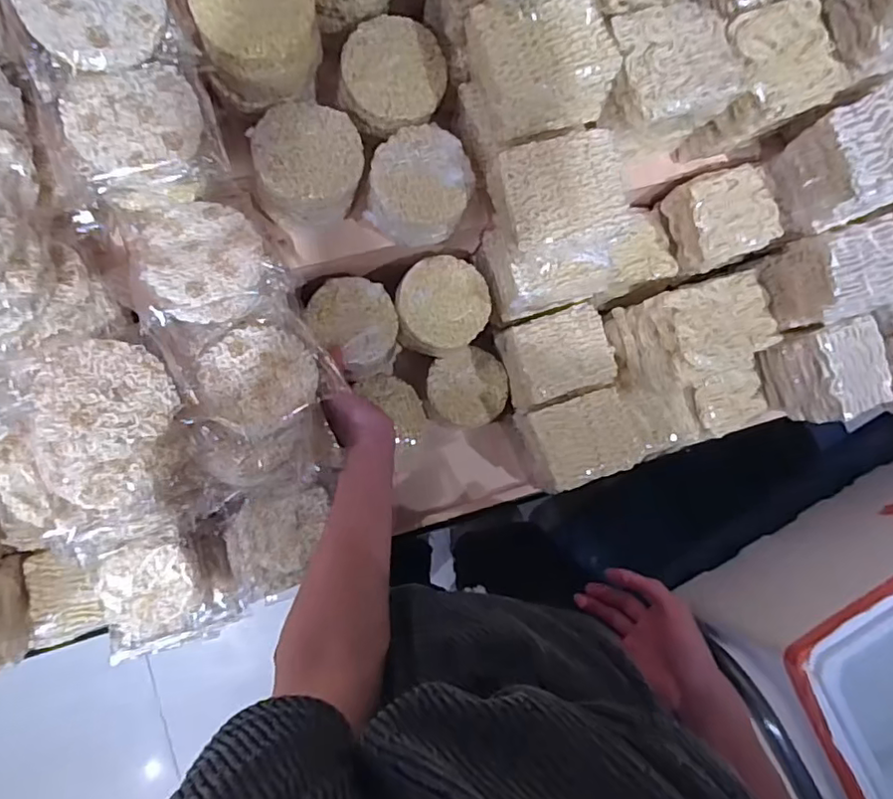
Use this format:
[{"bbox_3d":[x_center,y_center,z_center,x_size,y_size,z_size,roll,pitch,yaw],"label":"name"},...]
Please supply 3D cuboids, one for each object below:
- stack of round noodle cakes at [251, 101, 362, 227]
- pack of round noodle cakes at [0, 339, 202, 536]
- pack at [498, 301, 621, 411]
[{"bbox_3d":[-0.150,-0.255,0.651,0.111,0.068,0.117,3,85,-8],"label":"stack of round noodle cakes"},{"bbox_3d":[-0.326,0.035,0.559,0.157,0.101,0.170,-2,86,-8],"label":"pack of round noodle cakes"},{"bbox_3d":[0.147,-0.058,0.775,0.130,0.060,0.106,-17,88,-9],"label":"pack"}]

